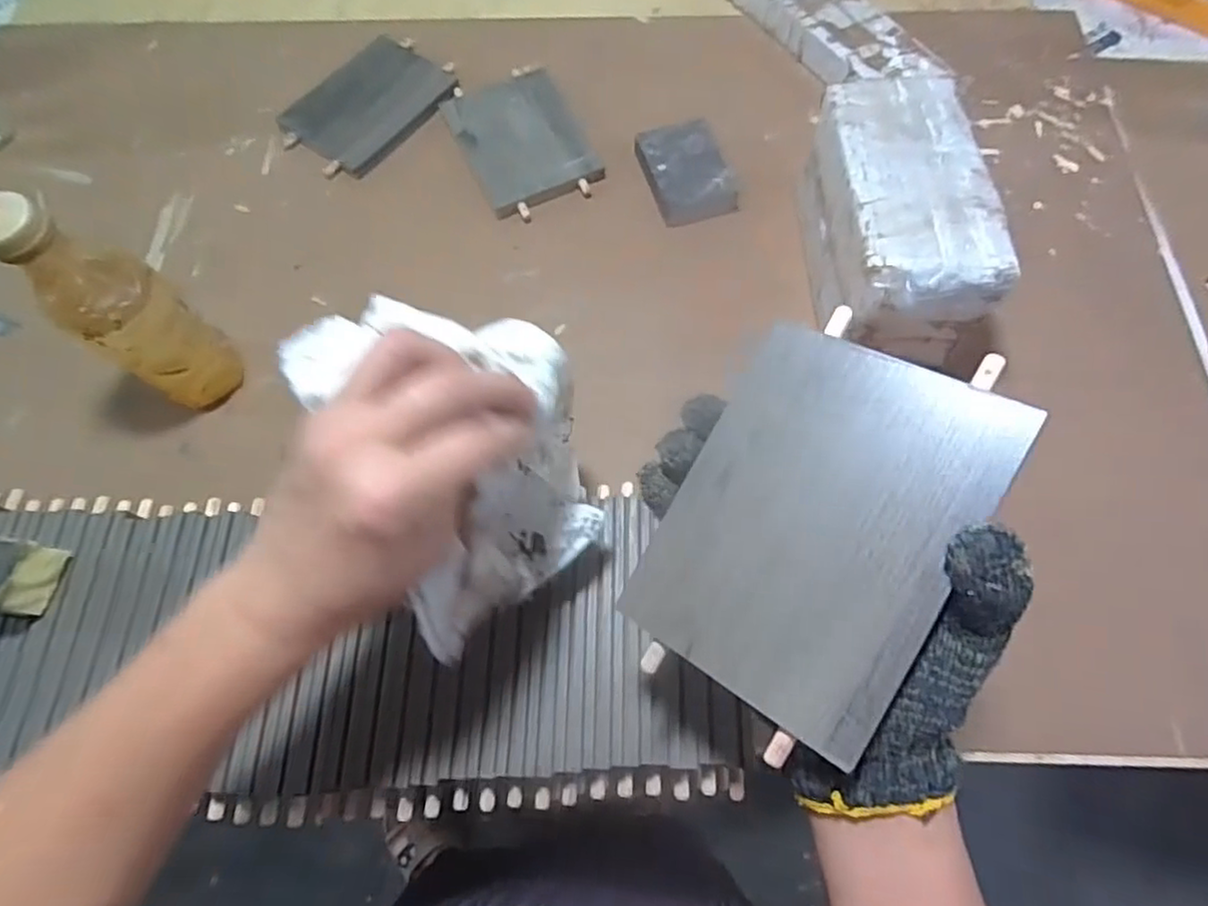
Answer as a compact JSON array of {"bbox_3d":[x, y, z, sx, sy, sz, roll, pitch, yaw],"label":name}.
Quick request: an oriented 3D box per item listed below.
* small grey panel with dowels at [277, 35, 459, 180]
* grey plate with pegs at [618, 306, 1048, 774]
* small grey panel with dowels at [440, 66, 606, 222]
[{"bbox_3d":[-0.242,-0.360,0.696,0.127,0.011,0.173,35,73,14],"label":"small grey panel with dowels"},{"bbox_3d":[0.086,0.029,0.281,0.112,0.007,0.160,29,89,32],"label":"grey plate with pegs"},{"bbox_3d":[-0.082,-0.310,0.668,0.112,0.011,0.168,-24,70,-8],"label":"small grey panel with dowels"}]

